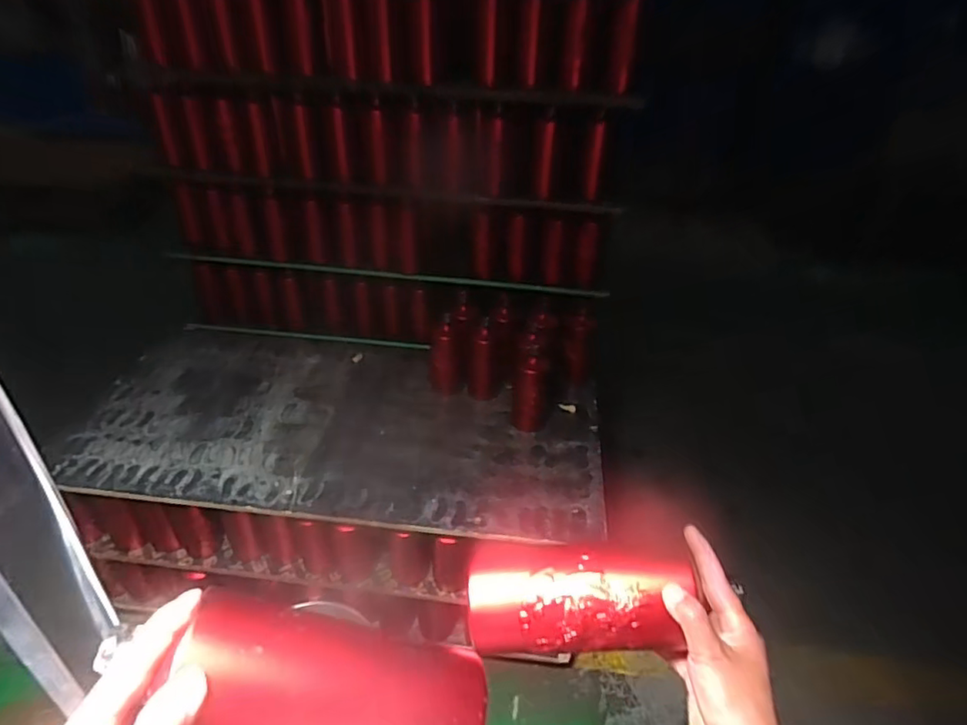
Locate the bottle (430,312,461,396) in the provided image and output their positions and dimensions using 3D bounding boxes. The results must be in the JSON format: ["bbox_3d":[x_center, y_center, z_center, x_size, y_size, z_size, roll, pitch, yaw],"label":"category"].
[{"bbox_3d":[-0.092,-0.012,1.424,0.085,0.194,0.094,0,35,-5],"label":"bottle"}]

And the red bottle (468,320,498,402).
[{"bbox_3d":[0.004,-0.004,1.418,0.084,0.191,0.083,3,35,-1],"label":"red bottle"}]

